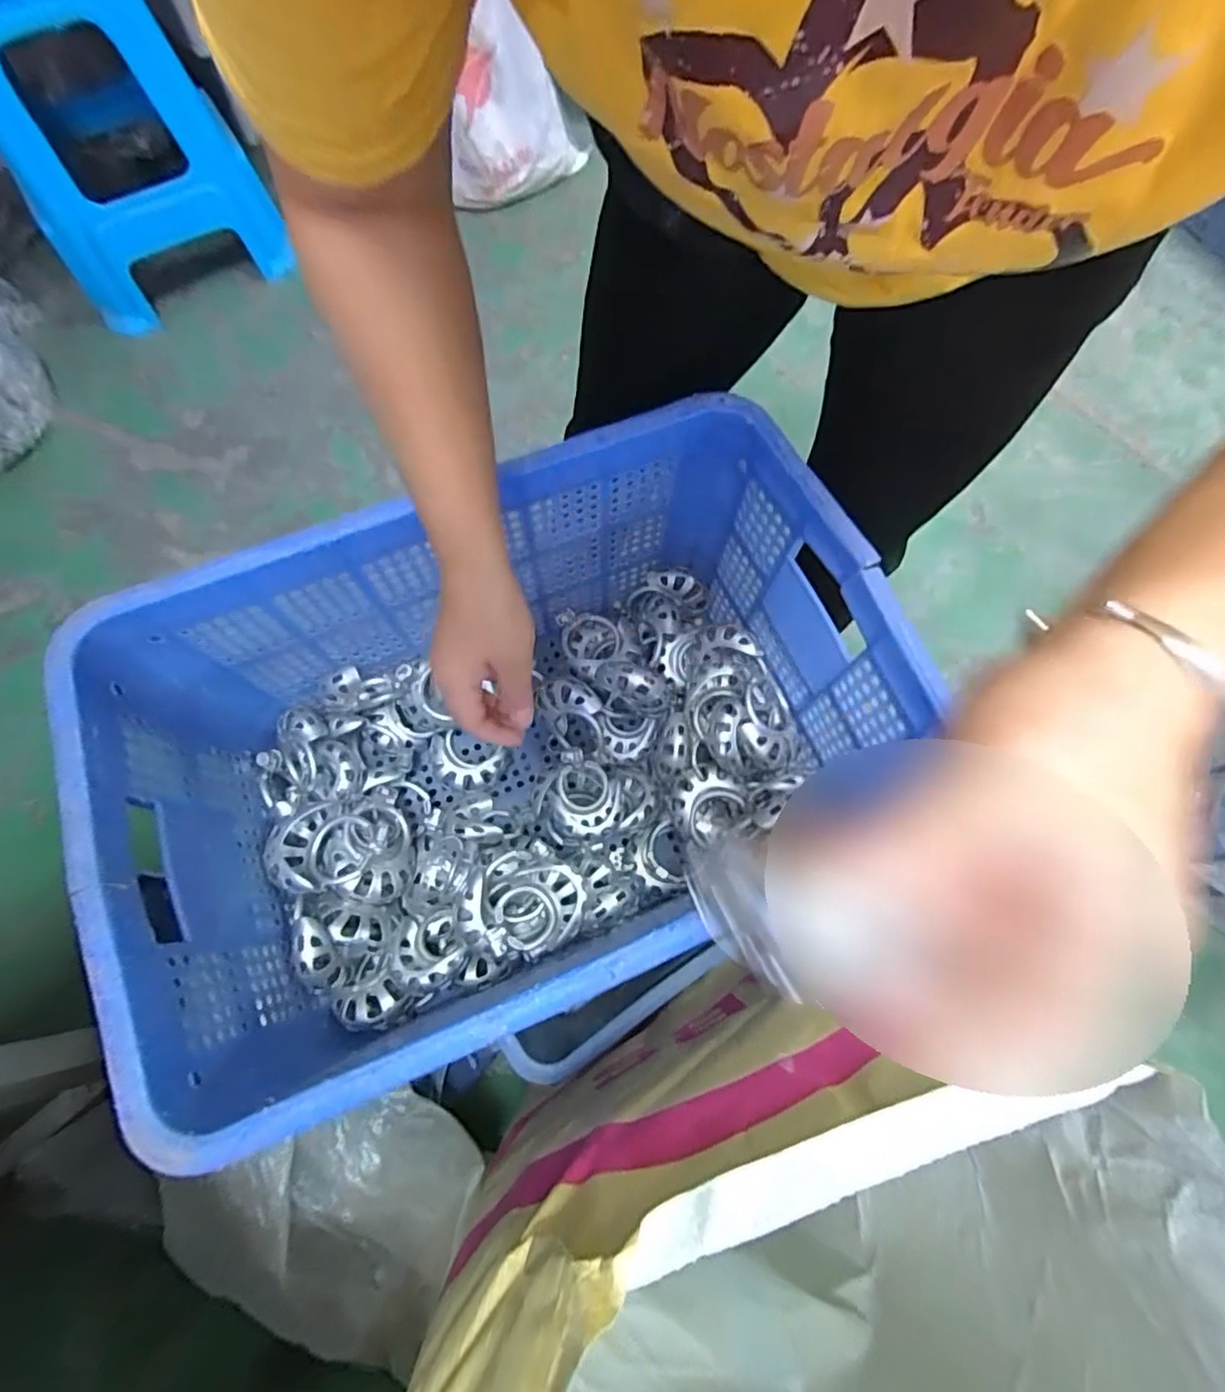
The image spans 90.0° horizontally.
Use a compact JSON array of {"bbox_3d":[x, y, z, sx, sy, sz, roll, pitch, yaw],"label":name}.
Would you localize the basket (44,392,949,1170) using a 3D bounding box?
[{"bbox_3d":[-0.070,0.051,0.516,0.518,0.283,0.336,-23,73,-9],"label":"basket"}]

